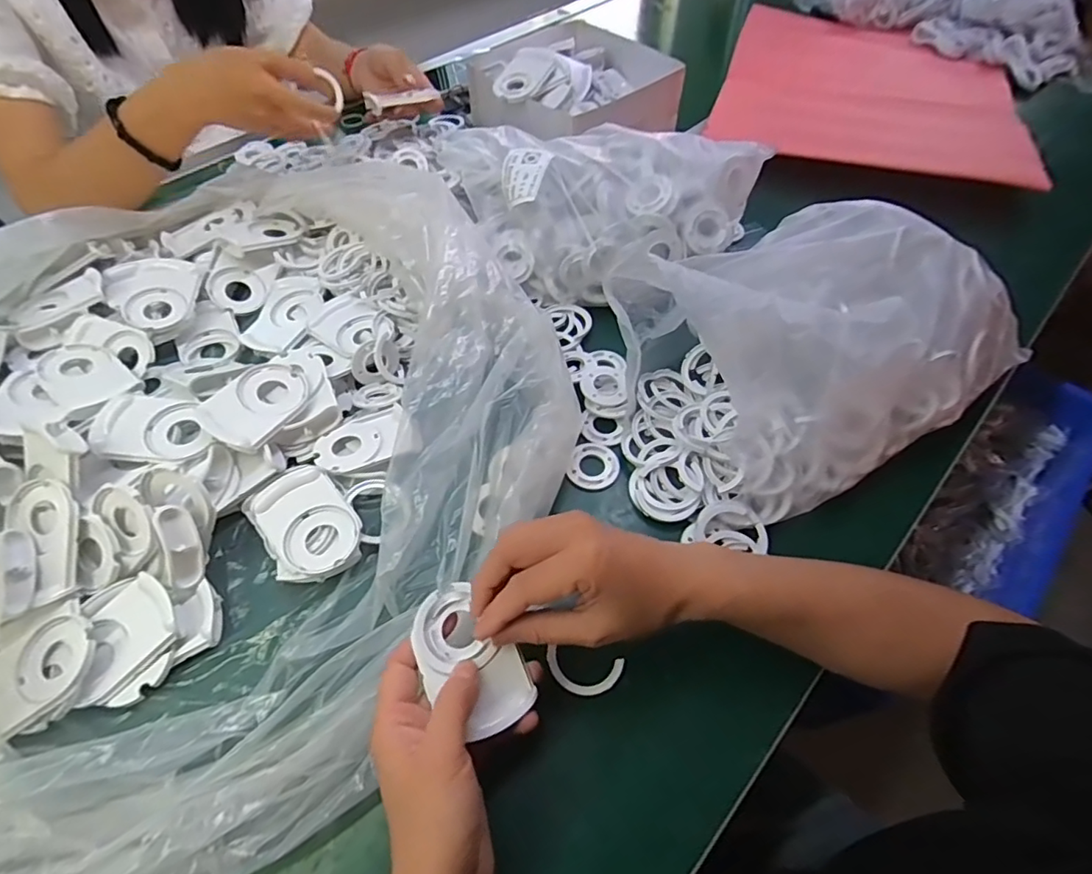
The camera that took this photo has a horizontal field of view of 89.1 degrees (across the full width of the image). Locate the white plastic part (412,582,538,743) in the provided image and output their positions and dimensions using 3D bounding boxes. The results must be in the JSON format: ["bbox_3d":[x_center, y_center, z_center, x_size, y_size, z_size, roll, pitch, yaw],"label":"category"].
[{"bbox_3d":[-0.045,0.132,0.326,0.084,0.012,0.050,43,65,14],"label":"white plastic part"}]

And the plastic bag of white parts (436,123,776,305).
[{"bbox_3d":[0.021,-0.245,0.565,0.331,0.111,0.185,29,60,19],"label":"plastic bag of white parts"}]

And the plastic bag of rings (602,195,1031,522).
[{"bbox_3d":[0.224,-0.087,0.460,0.282,0.127,0.214,-28,59,-18],"label":"plastic bag of rings"}]

